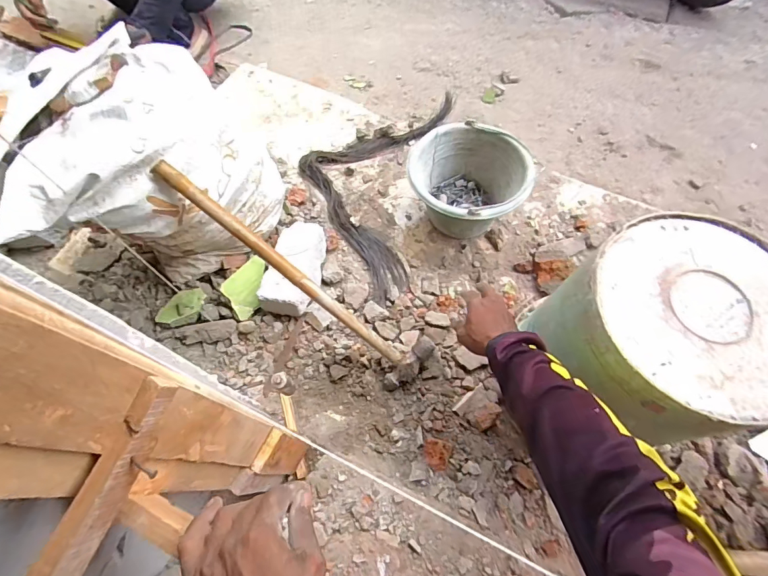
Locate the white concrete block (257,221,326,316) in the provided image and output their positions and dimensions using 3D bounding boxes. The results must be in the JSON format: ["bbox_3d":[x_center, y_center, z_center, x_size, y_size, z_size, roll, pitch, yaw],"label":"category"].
[{"bbox_3d":[-0.185,-0.049,0.872,0.099,0.076,0.205,15,66,8],"label":"white concrete block"}]

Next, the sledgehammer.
[{"bbox_3d":[-0.136,-0.005,0.700,0.569,0.049,0.107,41,68,-20],"label":"sledgehammer"}]

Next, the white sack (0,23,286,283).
[{"bbox_3d":[-0.405,-0.167,0.739,0.253,0.356,0.394,25,68,12],"label":"white sack"}]

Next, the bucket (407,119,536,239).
[{"bbox_3d":[0.181,-0.220,0.915,0.247,0.175,0.228,0,65,1],"label":"bucket"}]

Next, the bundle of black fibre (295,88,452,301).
[{"bbox_3d":[0.080,-0.243,0.990,0.454,0.032,0.457,-26,67,-11],"label":"bundle of black fibre"}]

